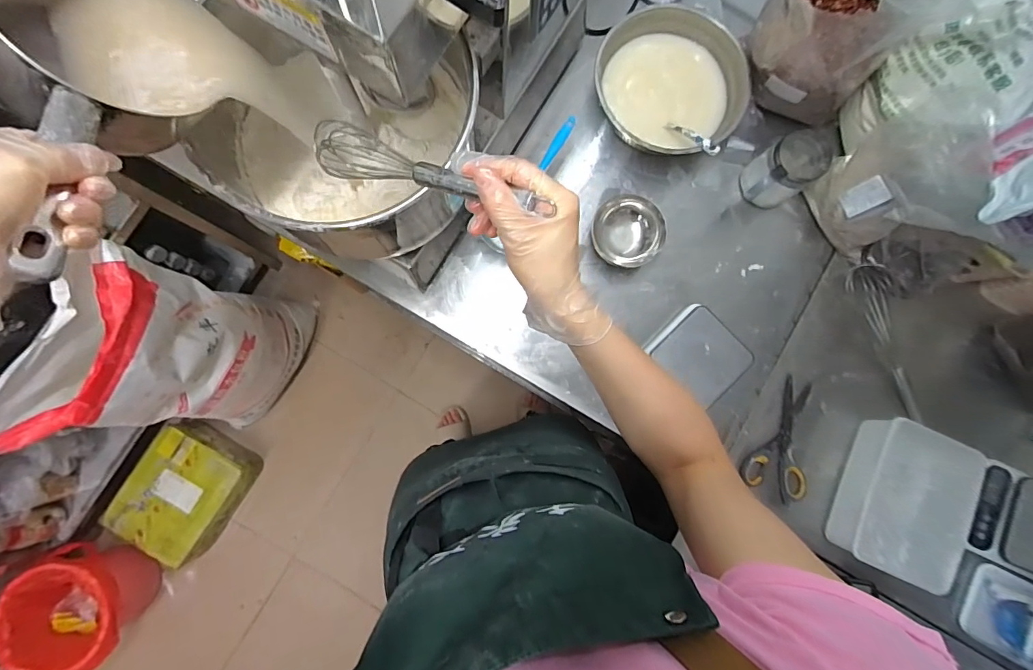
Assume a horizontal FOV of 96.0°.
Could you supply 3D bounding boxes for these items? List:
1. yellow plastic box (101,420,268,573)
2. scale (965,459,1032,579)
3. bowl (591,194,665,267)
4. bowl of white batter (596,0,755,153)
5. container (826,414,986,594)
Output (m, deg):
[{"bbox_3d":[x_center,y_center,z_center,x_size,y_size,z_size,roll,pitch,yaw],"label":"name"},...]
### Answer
[{"bbox_3d":[-0.959,0.453,1.369,0.282,0.135,0.355,34,84,1],"label":"yellow plastic box"},{"bbox_3d":[0.798,0.295,0.725,0.203,0.034,0.146,24,84,0],"label":"scale"},{"bbox_3d":[0.174,-0.162,0.733,0.113,0.066,0.105,25,84,0],"label":"bowl"},{"bbox_3d":[0.237,-0.384,0.747,0.235,0.084,0.221,25,84,0],"label":"bowl of white batter"},{"bbox_3d":[0.595,0.255,0.713,0.166,0.071,0.219,23,84,-1],"label":"container"}]

